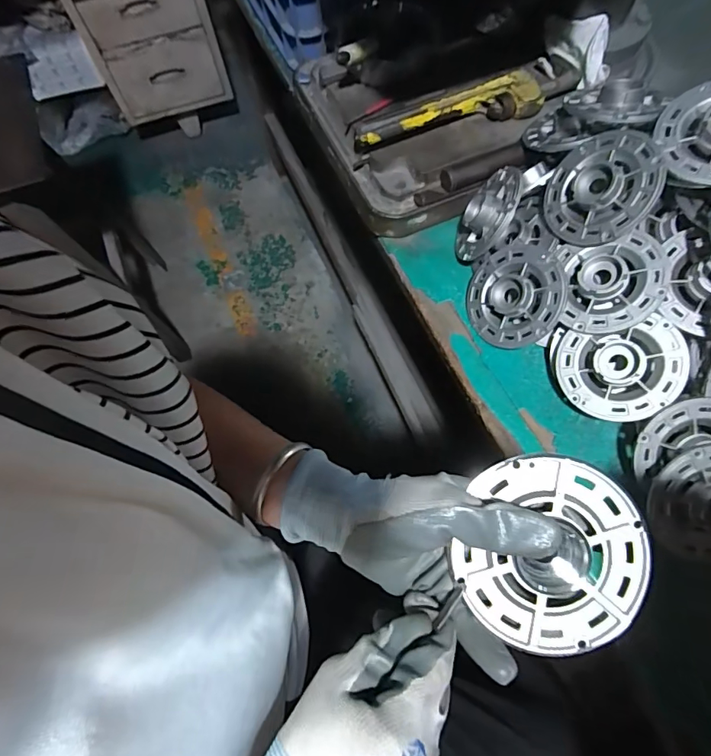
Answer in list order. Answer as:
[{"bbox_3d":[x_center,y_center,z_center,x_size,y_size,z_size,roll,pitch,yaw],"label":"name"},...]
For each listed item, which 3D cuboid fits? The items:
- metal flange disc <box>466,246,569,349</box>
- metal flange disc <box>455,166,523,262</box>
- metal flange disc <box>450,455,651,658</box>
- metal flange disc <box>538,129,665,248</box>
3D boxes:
[{"bbox_3d":[0.171,-0.089,0.510,0.106,0.024,0.107,-4,85,42],"label":"metal flange disc"},{"bbox_3d":[0.150,-0.189,0.539,0.023,0.092,0.105,18,99,-25],"label":"metal flange disc"},{"bbox_3d":[0.109,0.100,0.266,0.101,0.010,0.109,0,85,4],"label":"metal flange disc"},{"bbox_3d":[0.242,-0.191,0.469,0.108,0.021,0.108,-3,86,45],"label":"metal flange disc"}]

